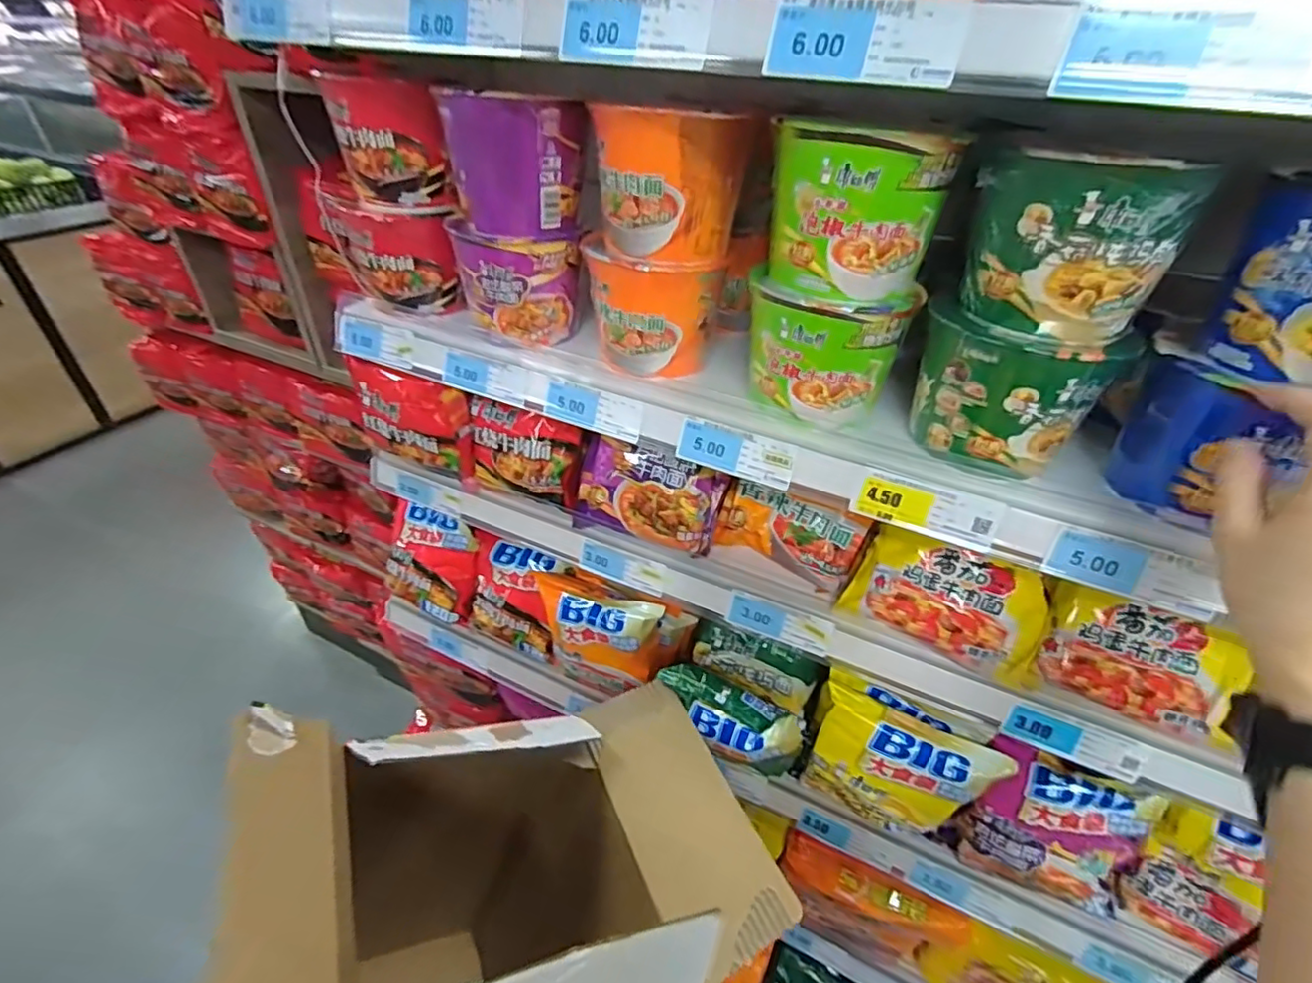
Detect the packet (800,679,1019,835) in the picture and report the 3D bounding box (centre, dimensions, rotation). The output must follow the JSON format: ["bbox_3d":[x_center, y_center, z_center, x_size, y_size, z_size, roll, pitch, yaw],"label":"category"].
[{"bbox_3d":[0.233,0.273,0.583,0.154,0.142,0.052,22,42,23],"label":"packet"}]

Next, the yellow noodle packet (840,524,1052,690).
[{"bbox_3d":[0.257,0.094,0.523,0.160,0.098,0.045,22,14,15],"label":"yellow noodle packet"}]

